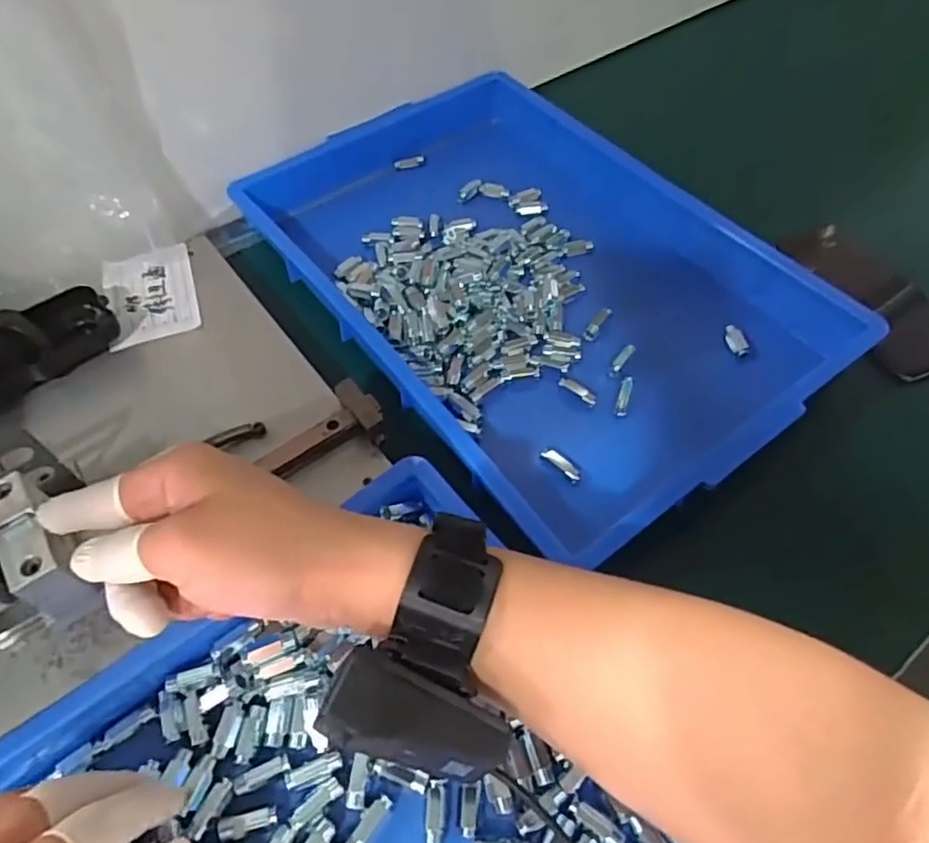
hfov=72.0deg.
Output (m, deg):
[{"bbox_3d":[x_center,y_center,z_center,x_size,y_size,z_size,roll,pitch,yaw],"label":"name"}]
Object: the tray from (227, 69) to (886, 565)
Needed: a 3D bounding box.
[{"bbox_3d":[0.045,-0.117,0.501,0.299,0.067,0.438,-33,62,-19],"label":"tray"}]

